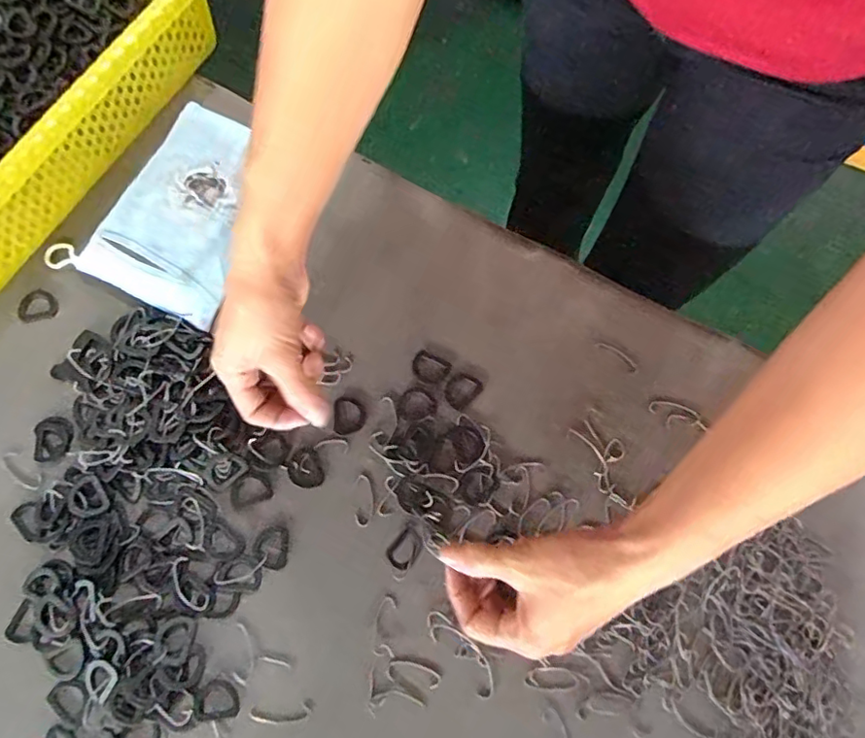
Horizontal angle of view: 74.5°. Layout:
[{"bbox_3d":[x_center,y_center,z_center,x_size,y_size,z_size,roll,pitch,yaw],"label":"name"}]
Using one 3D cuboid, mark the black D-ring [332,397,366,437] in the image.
[{"bbox_3d":[-0.062,0.035,0.422,0.025,0.004,0.029,0,76,-1],"label":"black D-ring"}]

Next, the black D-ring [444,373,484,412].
[{"bbox_3d":[0.022,0.016,0.427,0.023,0.004,0.029,40,79,8],"label":"black D-ring"}]

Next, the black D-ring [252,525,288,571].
[{"bbox_3d":[-0.113,0.124,0.396,0.023,0.004,0.028,3,76,0],"label":"black D-ring"}]

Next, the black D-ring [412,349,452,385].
[{"bbox_3d":[-0.003,0.000,0.430,0.028,0.004,0.024,30,77,6],"label":"black D-ring"}]

